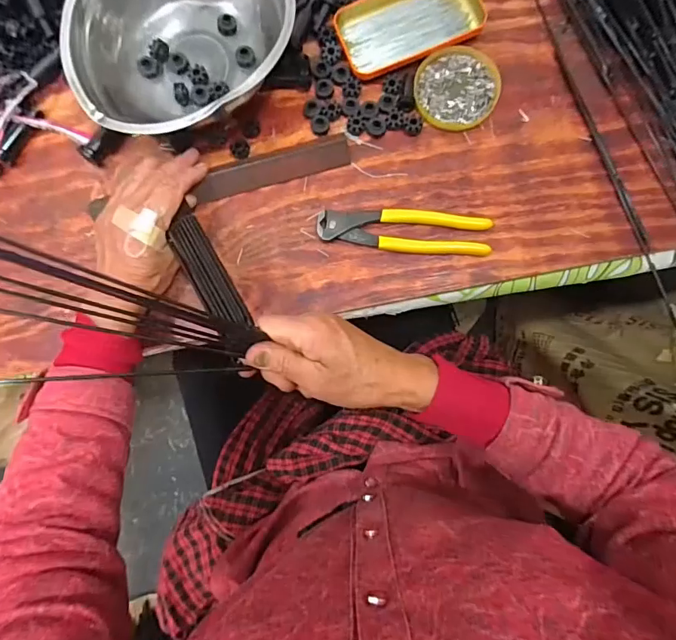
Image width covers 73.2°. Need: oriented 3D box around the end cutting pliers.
[{"bbox_3d":[0.063,-0.086,0.440,0.163,0.014,0.040,3,83,3],"label":"end cutting pliers"}]

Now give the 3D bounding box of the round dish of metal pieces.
[{"bbox_3d":[0.120,-0.236,0.457,0.081,0.008,0.088,0,83,3],"label":"round dish of metal pieces"}]

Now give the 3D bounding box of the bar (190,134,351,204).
[{"bbox_3d":[-0.067,-0.153,0.463,0.158,0.009,0.034,-16,83,1],"label":"bar"}]

